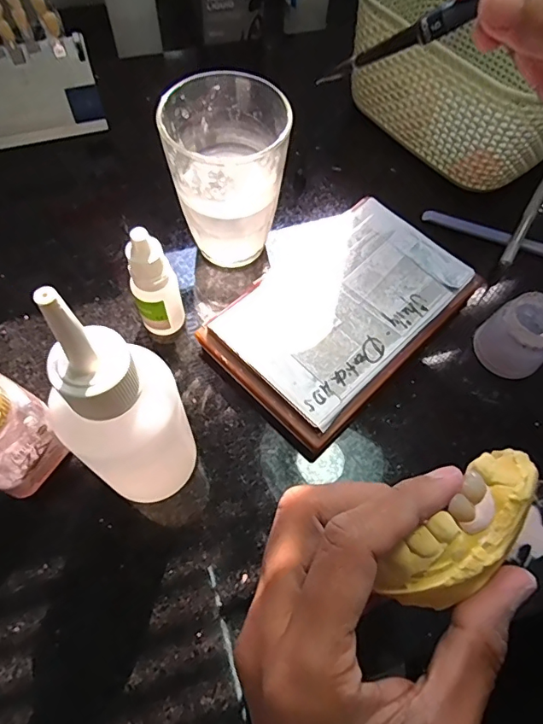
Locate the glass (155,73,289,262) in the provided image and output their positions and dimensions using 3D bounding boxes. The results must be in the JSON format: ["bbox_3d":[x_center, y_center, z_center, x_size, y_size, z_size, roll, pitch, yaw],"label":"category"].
[{"bbox_3d":[-0.025,-0.105,0.284,0.064,0.096,0.067,-1,64,-3],"label":"glass"}]

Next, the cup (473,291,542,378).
[{"bbox_3d":[0.142,-0.016,0.277,0.036,0.038,0.034,1,64,-2],"label":"cup"}]

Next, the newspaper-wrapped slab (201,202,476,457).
[{"bbox_3d":[0.042,-0.029,0.289,0.096,0.021,0.153,41,69,16],"label":"newspaper-wrapped slab"}]

